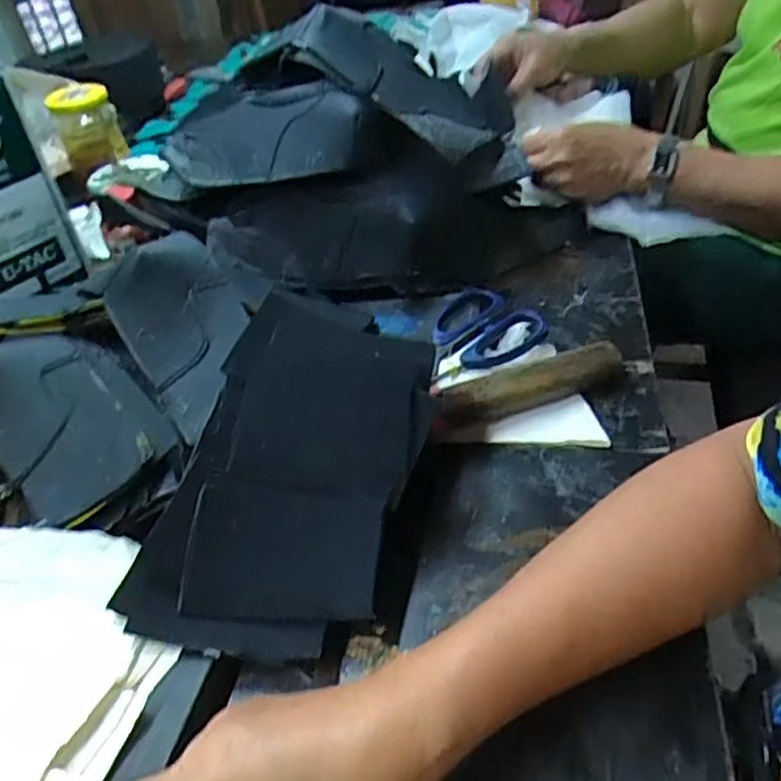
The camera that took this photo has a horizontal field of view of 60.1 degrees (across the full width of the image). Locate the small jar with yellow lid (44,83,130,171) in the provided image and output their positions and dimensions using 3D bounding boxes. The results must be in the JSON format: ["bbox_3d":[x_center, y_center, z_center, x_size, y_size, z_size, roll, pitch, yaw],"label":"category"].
[{"bbox_3d":[-0.376,-0.330,0.839,0.071,0.080,0.062,-21,44,-14],"label":"small jar with yellow lid"}]

